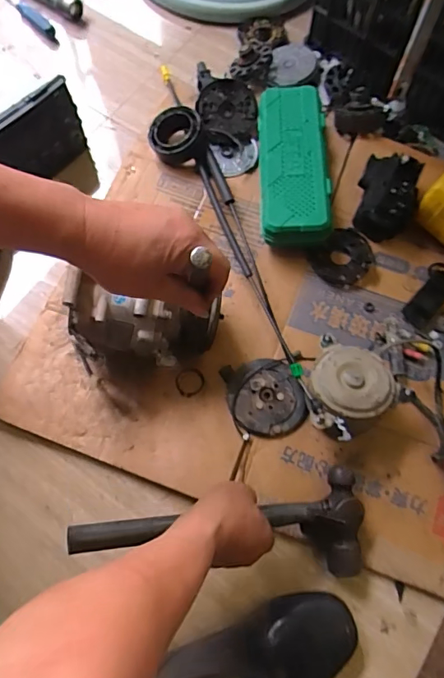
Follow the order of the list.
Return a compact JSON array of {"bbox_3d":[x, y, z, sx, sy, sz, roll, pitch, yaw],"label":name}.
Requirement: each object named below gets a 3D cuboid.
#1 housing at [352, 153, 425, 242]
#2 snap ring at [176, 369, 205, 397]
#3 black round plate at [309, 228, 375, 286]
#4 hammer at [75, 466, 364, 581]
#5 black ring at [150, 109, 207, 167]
[{"bbox_3d":[0.245,-0.219,0.727,0.080,0.065,0.128,17,69,4],"label":"housing"},{"bbox_3d":[-0.044,0.059,0.657,0.039,0.004,0.037,-1,72,2],"label":"snap ring"},{"bbox_3d":[0.182,-0.122,0.727,0.090,0.015,0.083,1,69,-2],"label":"black round plate"},{"bbox_3d":[0.008,0.200,0.507,0.321,0.033,0.112,5,68,-21],"label":"hammer"},{"bbox_3d":[-0.071,-0.319,0.765,0.085,0.043,0.083,-12,70,-7],"label":"black ring"}]

